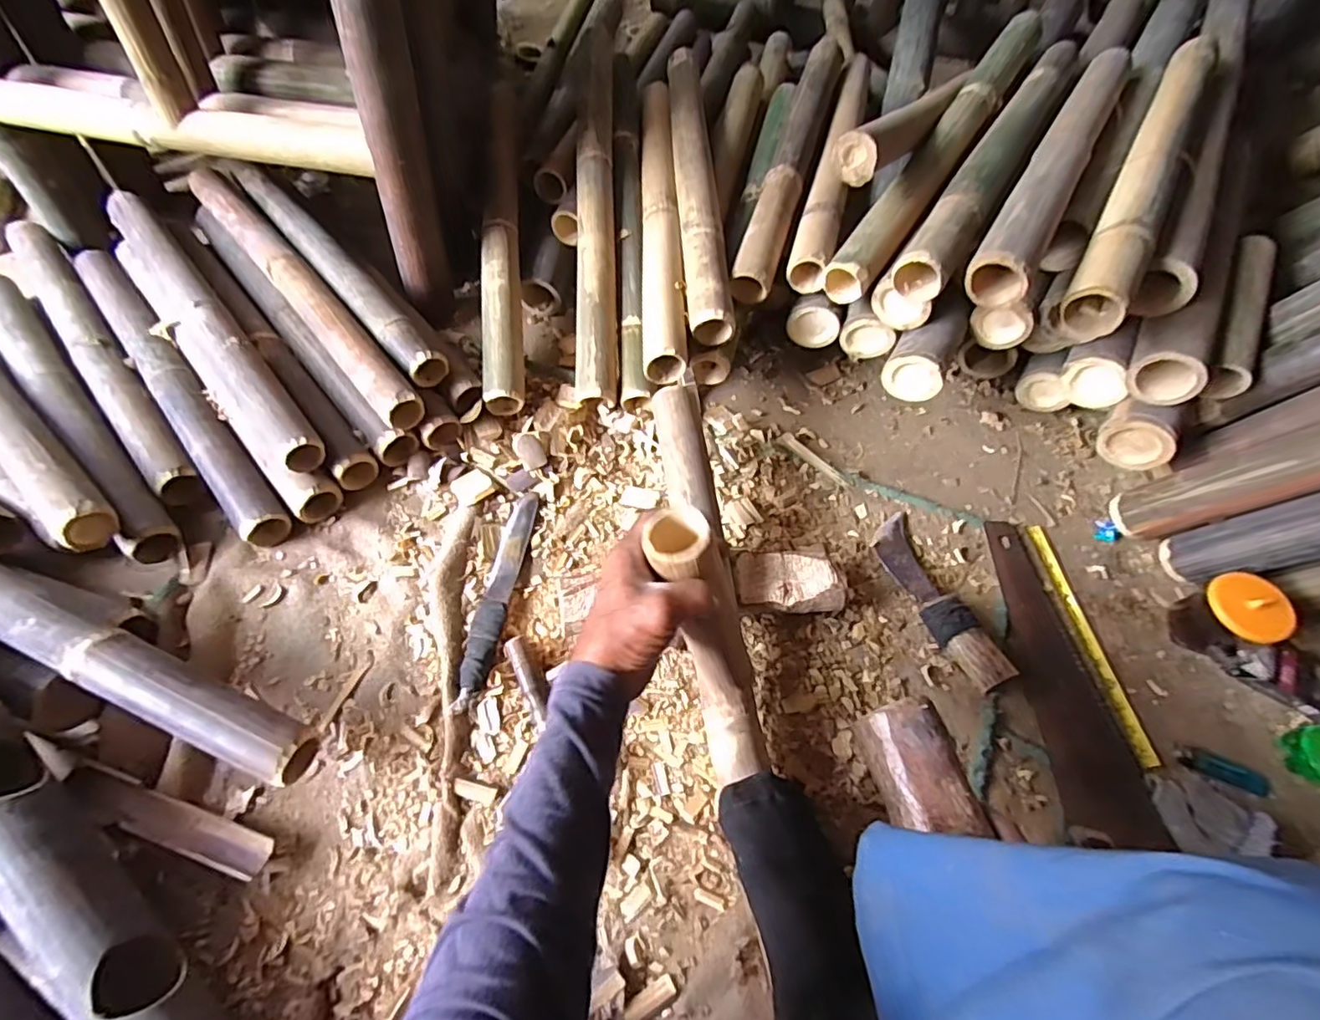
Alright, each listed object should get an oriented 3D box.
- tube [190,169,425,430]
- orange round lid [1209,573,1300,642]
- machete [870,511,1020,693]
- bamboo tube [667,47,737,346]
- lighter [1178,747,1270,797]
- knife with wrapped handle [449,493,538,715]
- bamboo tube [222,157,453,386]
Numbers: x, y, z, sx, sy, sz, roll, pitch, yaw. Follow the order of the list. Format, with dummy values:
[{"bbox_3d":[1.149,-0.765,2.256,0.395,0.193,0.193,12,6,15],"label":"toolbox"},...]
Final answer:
[{"bbox_3d":[-0.532,-0.331,0.868,0.060,0.059,0.626,-39,68,-17],"label":"tube"},{"bbox_3d":[0.646,0.106,0.643,0.070,0.017,0.077,-15,65,14],"label":"orange round lid"},{"bbox_3d":[0.335,0.105,0.719,0.056,0.032,0.236,-18,52,-8],"label":"machete"},{"bbox_3d":[0.052,-0.511,0.896,0.060,0.057,0.638,-1,60,-3],"label":"bamboo tube"},{"bbox_3d":[0.608,0.280,0.634,0.088,0.016,0.027,22,62,10],"label":"lighter"},{"bbox_3d":[-0.194,0.099,0.708,0.035,0.027,0.276,8,60,2],"label":"knife with wrapped handle"},{"bbox_3d":[-0.515,-0.387,0.907,0.070,0.050,0.599,-39,69,-22],"label":"bamboo tube"}]

